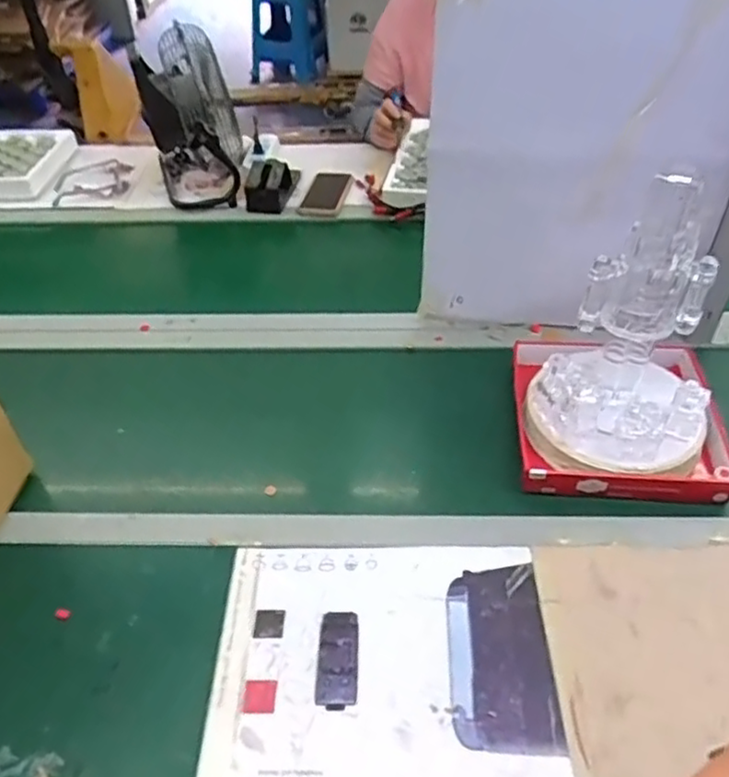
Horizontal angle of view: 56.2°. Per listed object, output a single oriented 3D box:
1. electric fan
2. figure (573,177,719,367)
[{"bbox_3d":[-0.341,-0.526,1.354,0.168,0.284,0.265,-9,43,-8],"label":"electric fan"},{"bbox_3d":[0.314,-0.121,0.739,0.112,0.224,0.075,-16,45,-15],"label":"figure"}]

